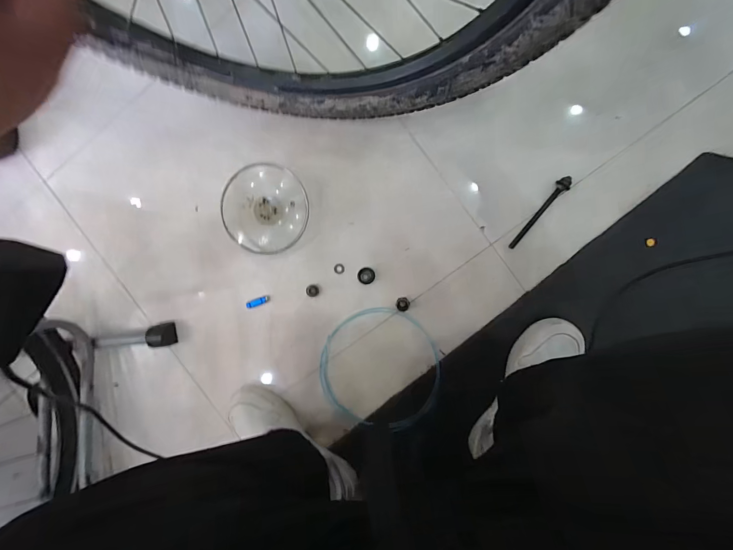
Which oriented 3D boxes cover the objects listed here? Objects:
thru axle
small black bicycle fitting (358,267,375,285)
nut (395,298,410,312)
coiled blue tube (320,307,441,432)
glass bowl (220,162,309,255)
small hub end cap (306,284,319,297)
[{"bbox_3d":[0.287,-0.103,0.551,0.018,0.023,0.141,39,97,2],"label":"thru axle"},{"bbox_3d":[0.000,0.002,0.588,0.031,0.006,0.029,0,94,6],"label":"small black bicycle fitting"},{"bbox_3d":[0.063,0.052,0.577,0.024,0.019,0.023,-6,93,6],"label":"nut"},{"bbox_3d":[0.023,0.167,0.595,0.215,0.011,0.217,0,94,6],"label":"coiled blue tube"},{"bbox_3d":[-0.173,-0.114,0.576,0.148,0.053,0.146,0,94,6],"label":"glass bowl"},{"bbox_3d":[-0.098,0.029,0.601,0.023,0.005,0.023,0,94,6],"label":"small hub end cap"}]

